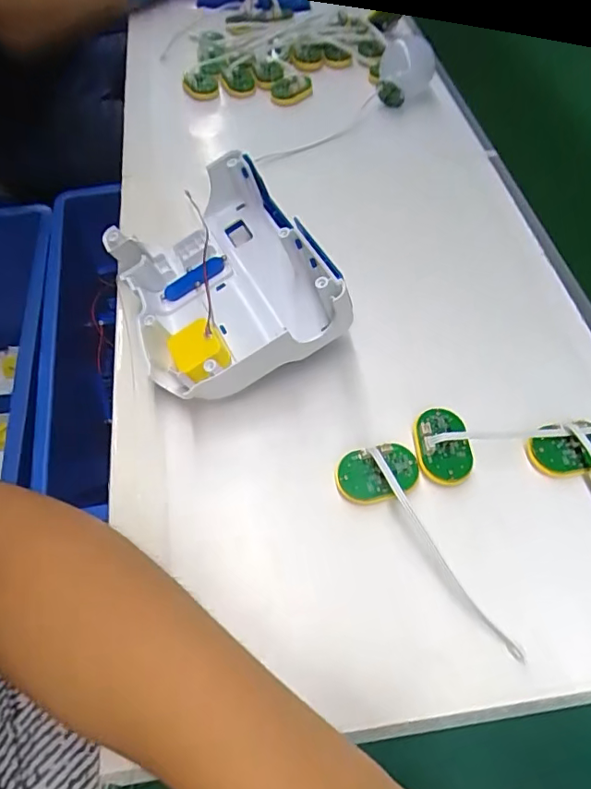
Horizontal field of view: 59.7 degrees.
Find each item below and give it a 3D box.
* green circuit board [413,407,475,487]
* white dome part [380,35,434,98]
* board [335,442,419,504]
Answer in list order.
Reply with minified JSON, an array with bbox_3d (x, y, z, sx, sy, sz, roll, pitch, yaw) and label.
[{"bbox_3d":[0.100,0.033,0.347,0.036,0.010,0.055,-3,57,-1],"label":"green circuit board"},{"bbox_3d":[0.129,-0.371,0.587,0.064,0.065,0.019,-12,58,-7],"label":"white dome part"},{"bbox_3d":[0.054,0.052,0.337,0.054,0.010,0.034,-15,58,-9],"label":"board"}]

